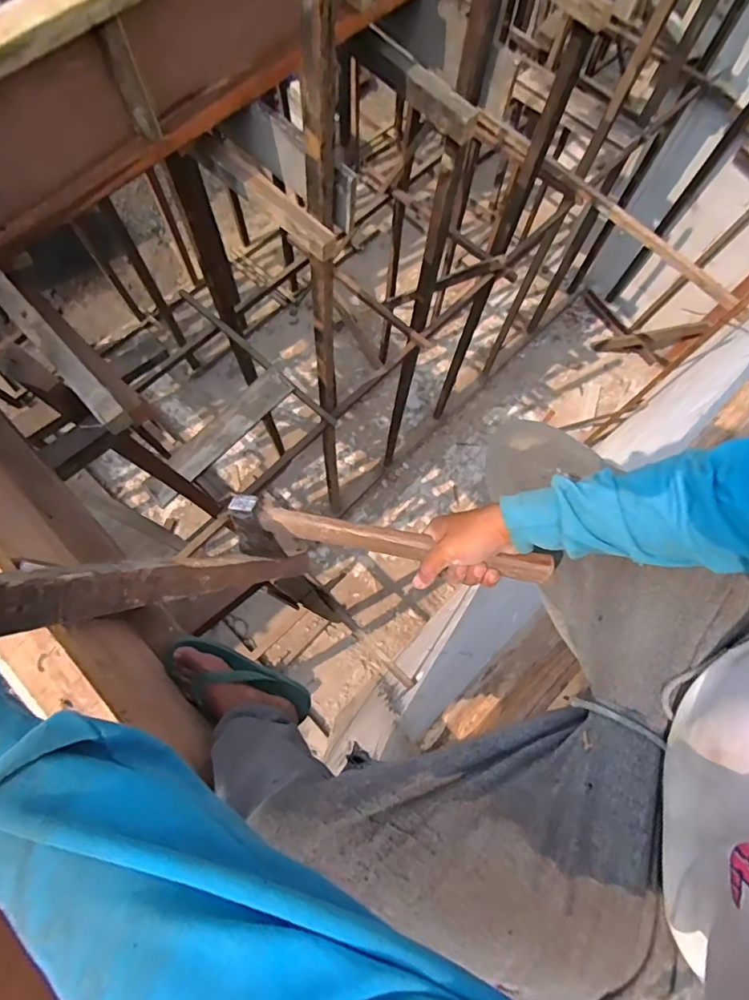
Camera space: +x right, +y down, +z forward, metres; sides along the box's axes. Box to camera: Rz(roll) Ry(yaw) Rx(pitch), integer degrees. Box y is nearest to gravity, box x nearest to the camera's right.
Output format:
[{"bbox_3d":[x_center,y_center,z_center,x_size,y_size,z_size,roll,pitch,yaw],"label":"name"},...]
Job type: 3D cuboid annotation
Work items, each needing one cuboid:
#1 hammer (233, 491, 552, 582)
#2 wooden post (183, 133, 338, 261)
[{"bbox_3d":[0.008,0.049,0.532,0.336,0.078,0.052,8,77,12],"label":"hammer"},{"bbox_3d":[-0.273,-0.750,1.240,0.452,0.067,0.068,39,77,8],"label":"wooden post"}]

